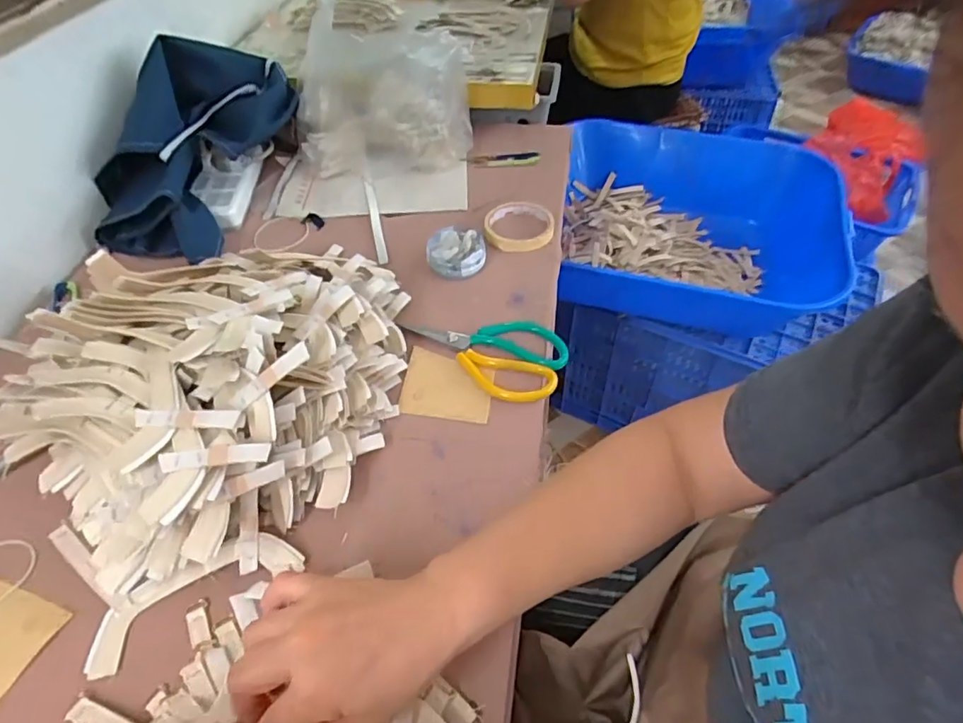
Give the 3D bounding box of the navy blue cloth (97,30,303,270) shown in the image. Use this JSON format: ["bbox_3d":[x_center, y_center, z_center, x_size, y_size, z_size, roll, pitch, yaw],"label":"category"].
[{"bbox_3d":[-0.394,-0.291,0.728,0.184,0.113,0.318,15,74,12],"label":"navy blue cloth"}]

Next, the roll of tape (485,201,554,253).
[{"bbox_3d":[0.049,-0.179,0.719,0.087,0.016,0.094,-1,49,1],"label":"roll of tape"}]

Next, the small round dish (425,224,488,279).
[{"bbox_3d":[-0.031,-0.136,0.676,0.070,0.029,0.073,-1,49,1],"label":"small round dish"}]

